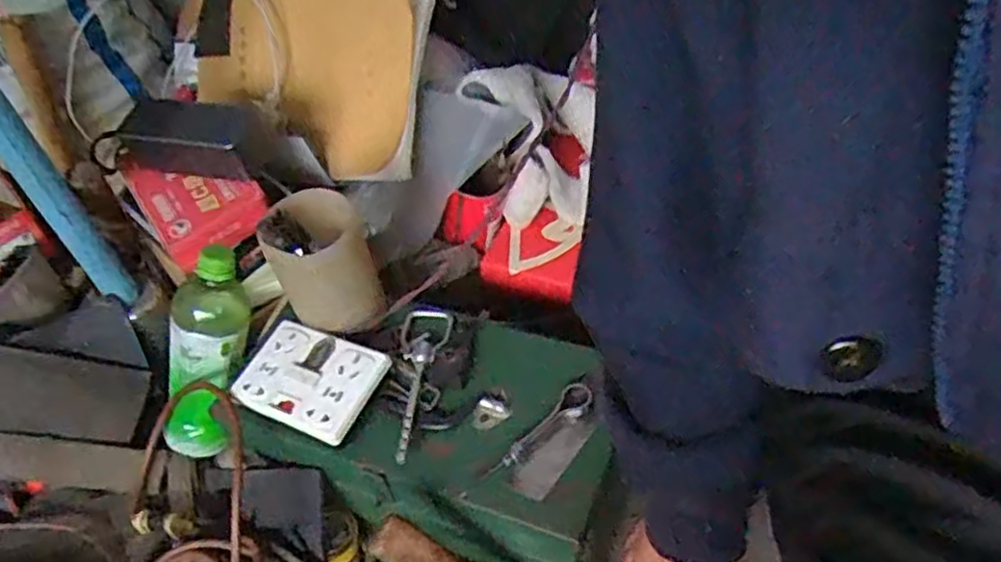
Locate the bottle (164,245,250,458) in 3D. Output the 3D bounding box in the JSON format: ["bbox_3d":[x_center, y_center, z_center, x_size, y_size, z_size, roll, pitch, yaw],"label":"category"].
[{"bbox_3d":[-0.269,0.069,0.681,0.054,0.214,0.063,22,19,22],"label":"bottle"}]

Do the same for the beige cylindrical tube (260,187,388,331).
[{"bbox_3d":[-0.159,-0.018,0.663,0.084,0.104,0.093,-18,47,-11],"label":"beige cylindrical tube"}]

